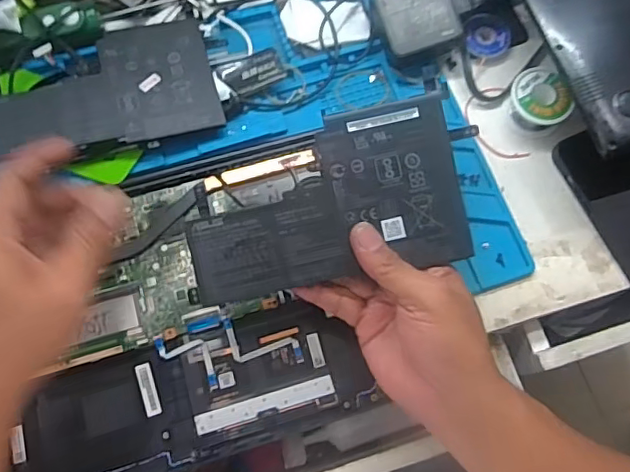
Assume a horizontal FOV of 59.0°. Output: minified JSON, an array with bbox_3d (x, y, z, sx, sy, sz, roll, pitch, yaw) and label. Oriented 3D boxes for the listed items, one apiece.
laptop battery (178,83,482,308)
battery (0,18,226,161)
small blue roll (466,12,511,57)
[{"bbox_3d":[0.009,-0.026,0.381,0.188,0.005,0.113,-10,92,-4],"label":"laptop battery"},{"bbox_3d":[-0.181,-0.126,0.471,0.187,0.006,0.109,-13,73,-13],"label":"battery"},{"bbox_3d":[0.162,-0.187,0.524,0.039,0.013,0.046,18,73,4],"label":"small blue roll"}]

